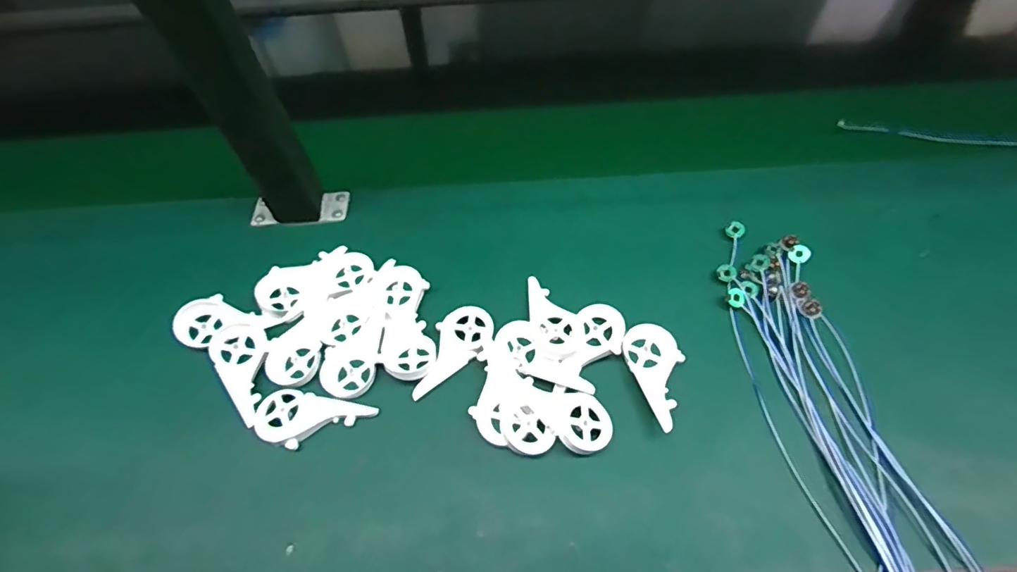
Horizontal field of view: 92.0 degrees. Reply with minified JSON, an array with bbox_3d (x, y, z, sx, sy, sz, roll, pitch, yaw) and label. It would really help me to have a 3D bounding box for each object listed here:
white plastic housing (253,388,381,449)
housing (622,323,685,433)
[{"bbox_3d":[-0.159,0.110,0.399,0.089,0.014,0.045,9,58,8],"label":"white plastic housing"},{"bbox_3d":[0.128,0.071,0.409,0.046,0.016,0.092,-16,58,-8],"label":"housing"}]

